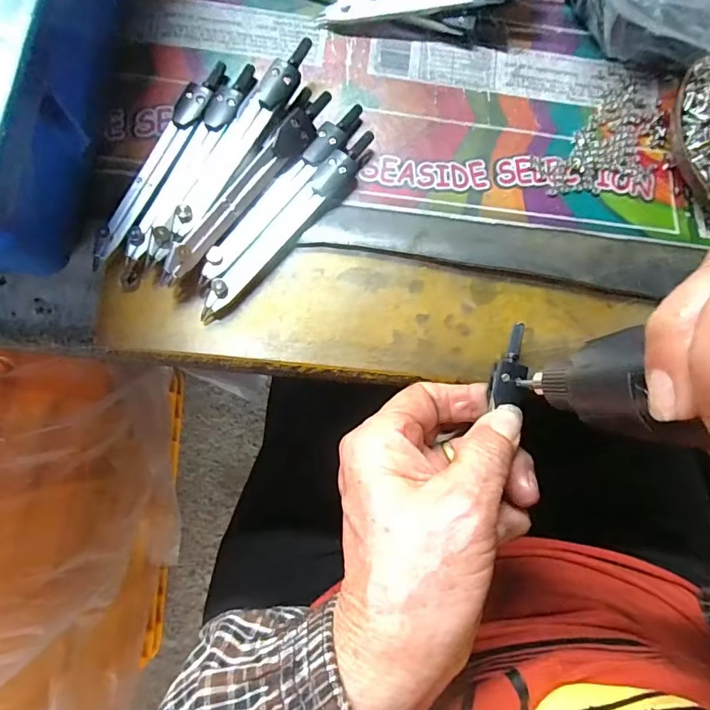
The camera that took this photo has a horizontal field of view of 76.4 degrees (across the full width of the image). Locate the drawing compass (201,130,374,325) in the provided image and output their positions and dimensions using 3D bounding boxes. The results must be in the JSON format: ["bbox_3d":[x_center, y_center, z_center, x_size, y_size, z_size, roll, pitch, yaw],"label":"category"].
[{"bbox_3d":[-0.030,-0.061,0.207,0.014,0.010,0.114,39,79,5],"label":"drawing compass"}]

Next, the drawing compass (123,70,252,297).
[{"bbox_3d":[-0.077,-0.087,0.209,0.013,0.013,0.122,25,78,2],"label":"drawing compass"}]

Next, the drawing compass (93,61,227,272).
[{"bbox_3d":[-0.089,-0.091,0.211,0.014,0.010,0.115,24,78,2],"label":"drawing compass"}]

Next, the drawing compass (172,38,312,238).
[{"bbox_3d":[-0.050,-0.100,0.208,0.014,0.013,0.110,30,78,3],"label":"drawing compass"}]

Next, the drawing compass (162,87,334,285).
[{"bbox_3d":[-0.046,-0.076,0.203,0.011,0.013,0.113,37,78,5],"label":"drawing compass"}]

